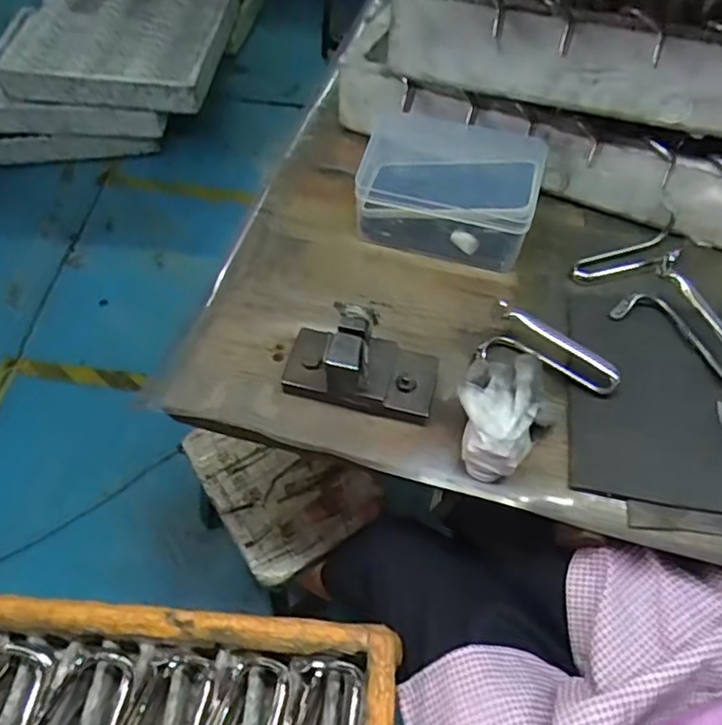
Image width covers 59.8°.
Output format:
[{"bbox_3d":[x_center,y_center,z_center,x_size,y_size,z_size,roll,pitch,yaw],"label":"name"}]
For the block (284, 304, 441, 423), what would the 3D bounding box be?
[{"bbox_3d":[0.001,-0.003,0.537,0.129,0.069,0.064,10,58,4],"label":"block"}]

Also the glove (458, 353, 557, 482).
[{"bbox_3d":[0.118,0.037,0.515,0.070,0.059,0.101,38,64,20],"label":"glove"}]

